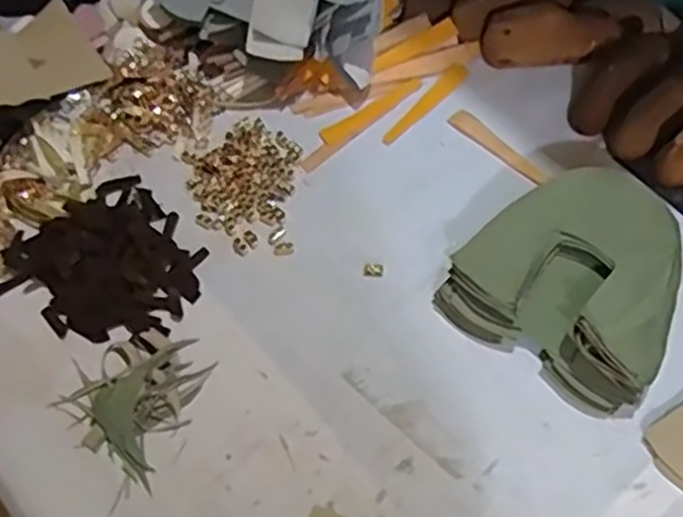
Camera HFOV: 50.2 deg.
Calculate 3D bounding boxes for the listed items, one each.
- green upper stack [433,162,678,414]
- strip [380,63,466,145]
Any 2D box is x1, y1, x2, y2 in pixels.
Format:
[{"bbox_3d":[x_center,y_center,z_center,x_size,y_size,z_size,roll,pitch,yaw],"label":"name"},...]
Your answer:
[{"bbox_3d":[0.193,0.014,0.590,0.170,0.048,0.171,34,69,20],"label":"green upper stack"},{"bbox_3d":[0.084,-0.152,0.715,0.020,0.004,0.121,36,70,21],"label":"strip"}]

